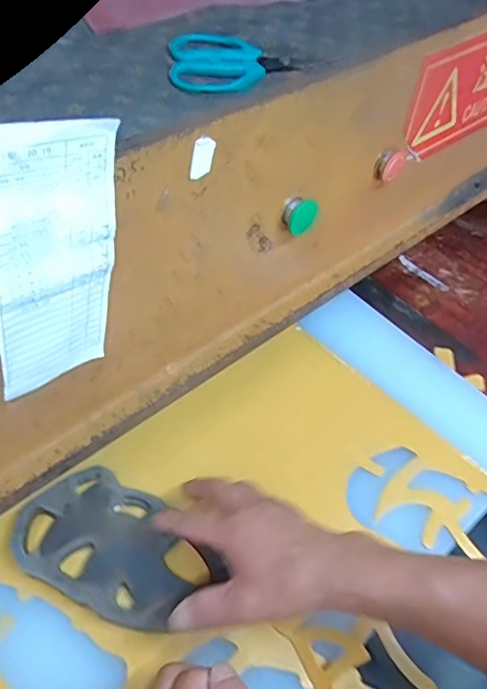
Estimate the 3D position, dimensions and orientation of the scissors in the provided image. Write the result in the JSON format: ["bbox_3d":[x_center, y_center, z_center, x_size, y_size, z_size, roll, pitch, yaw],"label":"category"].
[{"bbox_3d":[0.006,-0.259,0.503,0.144,0.022,0.080,-4,47,-3],"label":"scissors"}]

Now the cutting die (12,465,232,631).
[{"bbox_3d":[-0.116,0.183,0.502,0.180,0.020,0.107,22,51,20],"label":"cutting die"}]

